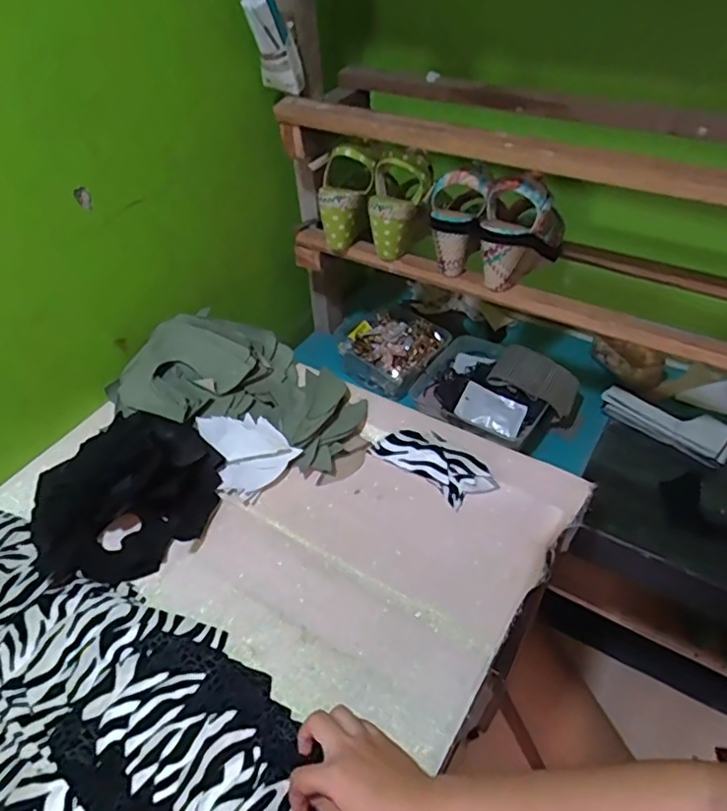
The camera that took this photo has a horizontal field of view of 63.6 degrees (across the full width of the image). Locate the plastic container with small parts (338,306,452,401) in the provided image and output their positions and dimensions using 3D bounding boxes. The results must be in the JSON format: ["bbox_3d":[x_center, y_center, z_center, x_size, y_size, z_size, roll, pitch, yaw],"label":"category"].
[{"bbox_3d":[0.052,-0.104,1.040,0.169,0.061,0.167,24,50,25],"label":"plastic container with small parts"}]

